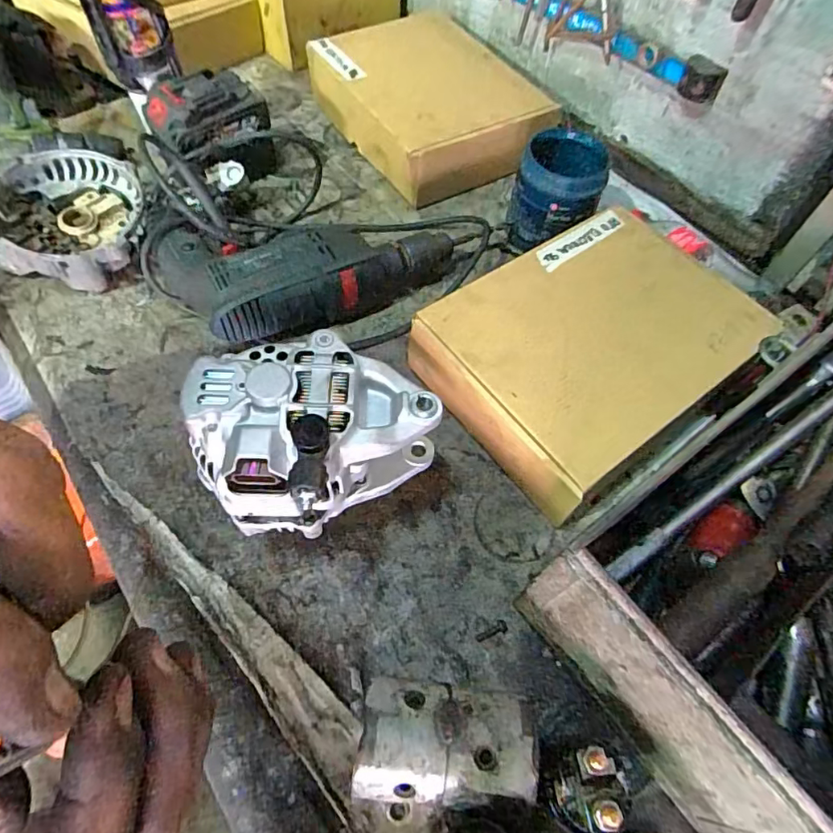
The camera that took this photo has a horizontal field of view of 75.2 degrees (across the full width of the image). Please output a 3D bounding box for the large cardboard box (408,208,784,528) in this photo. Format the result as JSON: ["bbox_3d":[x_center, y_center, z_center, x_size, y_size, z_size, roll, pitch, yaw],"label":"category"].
[{"bbox_3d":[0.156,-0.057,0.494,0.274,0.078,0.201,-32,66,-19],"label":"large cardboard box"}]

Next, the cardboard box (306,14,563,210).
[{"bbox_3d":[0.012,-0.396,0.684,0.213,0.073,0.278,-29,65,-18],"label":"cardboard box"}]

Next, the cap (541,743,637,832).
[{"bbox_3d":[0.098,0.210,0.306,0.041,0.045,0.041,1,60,-2],"label":"cap"}]

